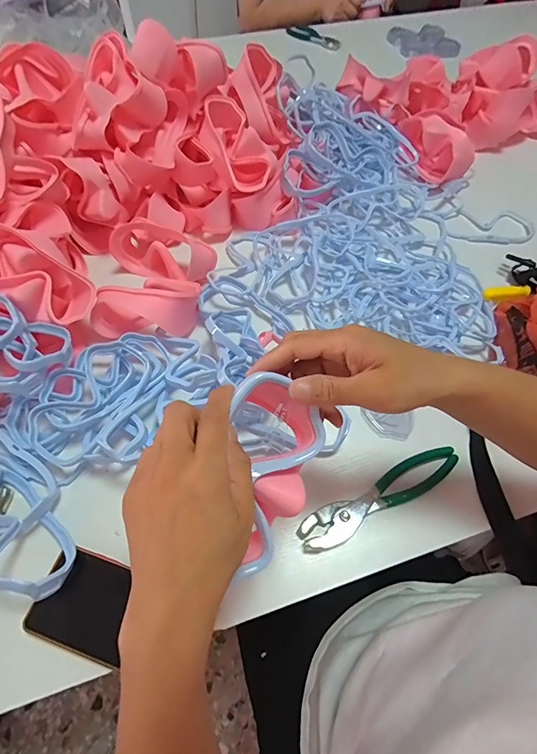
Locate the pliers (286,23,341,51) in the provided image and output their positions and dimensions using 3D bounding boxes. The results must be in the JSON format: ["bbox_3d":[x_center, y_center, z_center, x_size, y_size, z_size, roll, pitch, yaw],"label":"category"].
[{"bbox_3d":[0.114,-0.848,0.985,0.147,0.018,0.039,40,67,18],"label":"pliers"}]

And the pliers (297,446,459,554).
[{"bbox_3d":[0.124,0.127,0.426,0.198,0.017,0.038,-23,63,-15],"label":"pliers"}]

